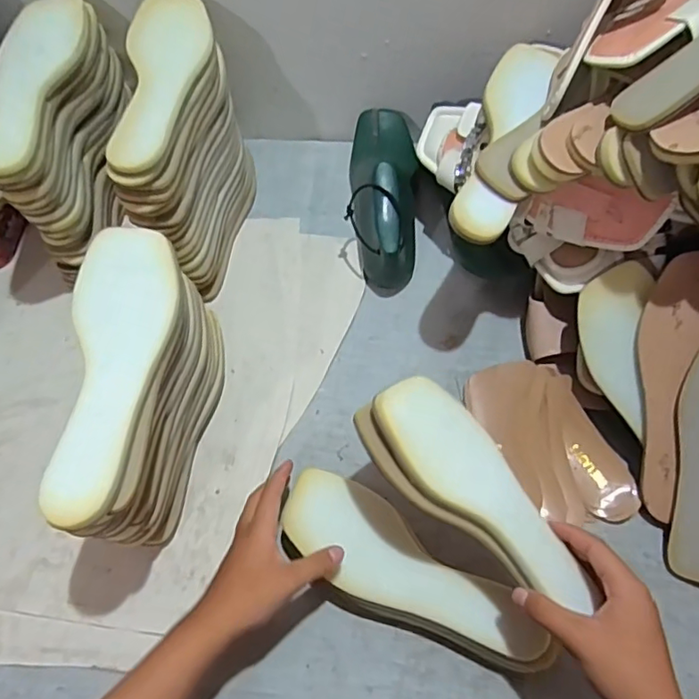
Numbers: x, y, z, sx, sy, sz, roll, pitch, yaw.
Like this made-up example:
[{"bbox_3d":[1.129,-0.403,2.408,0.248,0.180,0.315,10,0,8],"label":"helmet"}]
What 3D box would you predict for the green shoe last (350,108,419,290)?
[{"bbox_3d":[0.041,-0.188,0.670,0.078,0.090,0.246,0,63,1],"label":"green shoe last"}]

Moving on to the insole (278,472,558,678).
[{"bbox_3d":[0.049,0.194,0.481,0.238,0.036,0.082,31,68,14],"label":"insole"}]

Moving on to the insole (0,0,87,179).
[{"bbox_3d":[-0.310,-0.263,0.548,0.073,0.017,0.227,2,66,-1],"label":"insole"}]

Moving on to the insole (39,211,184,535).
[{"bbox_3d":[-0.177,0.009,0.424,0.079,0.014,0.233,2,66,-2],"label":"insole"}]

